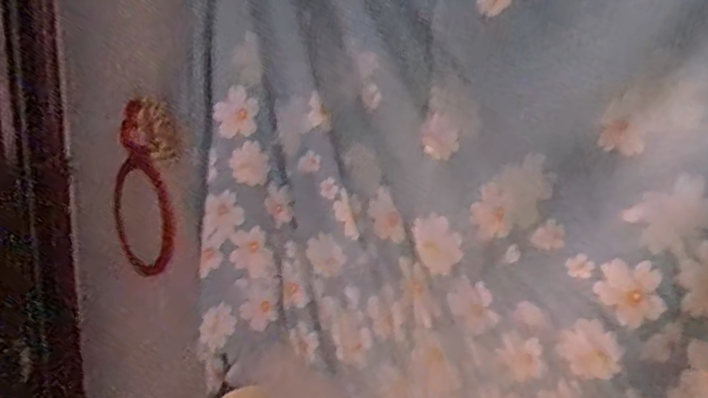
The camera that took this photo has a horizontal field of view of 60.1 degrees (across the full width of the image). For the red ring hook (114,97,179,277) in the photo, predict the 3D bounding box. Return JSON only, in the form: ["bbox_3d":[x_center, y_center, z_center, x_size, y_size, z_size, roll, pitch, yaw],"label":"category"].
[{"bbox_3d":[-0.328,-0.014,0.953,0.056,0.324,0.150,-8,43,-34],"label":"red ring hook"}]

